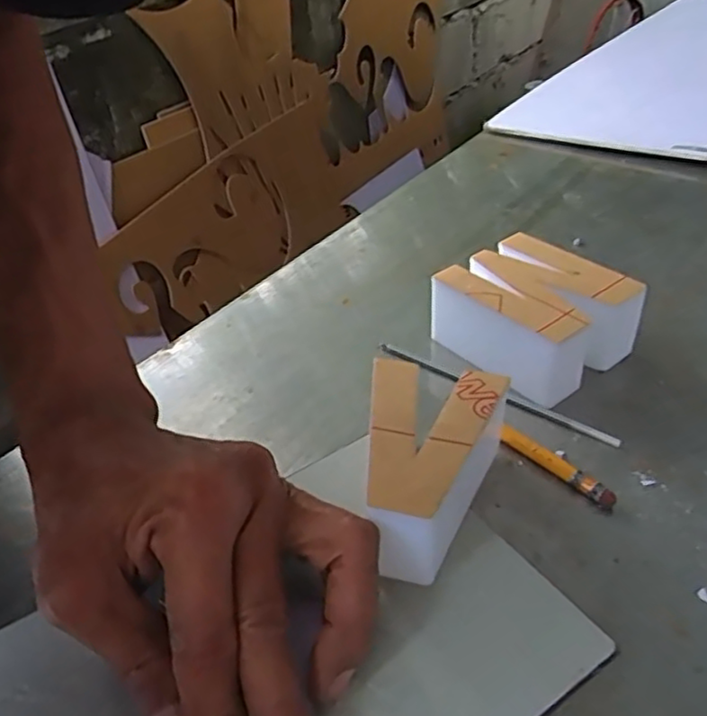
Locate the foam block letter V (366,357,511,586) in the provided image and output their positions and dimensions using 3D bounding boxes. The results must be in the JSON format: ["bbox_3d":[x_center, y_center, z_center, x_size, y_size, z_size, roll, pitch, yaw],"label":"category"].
[{"bbox_3d":[0.030,0.045,0.270,0.054,0.049,0.085,7,41,13],"label":"foam block letter V"}]

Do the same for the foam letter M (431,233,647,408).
[{"bbox_3d":[0.093,-0.022,0.353,0.075,0.045,0.086,-29,46,-28],"label":"foam letter M"}]

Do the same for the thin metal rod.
[{"bbox_3d":[0.069,0.016,0.339,0.133,0.006,0.008,21,45,30],"label":"thin metal rod"}]

